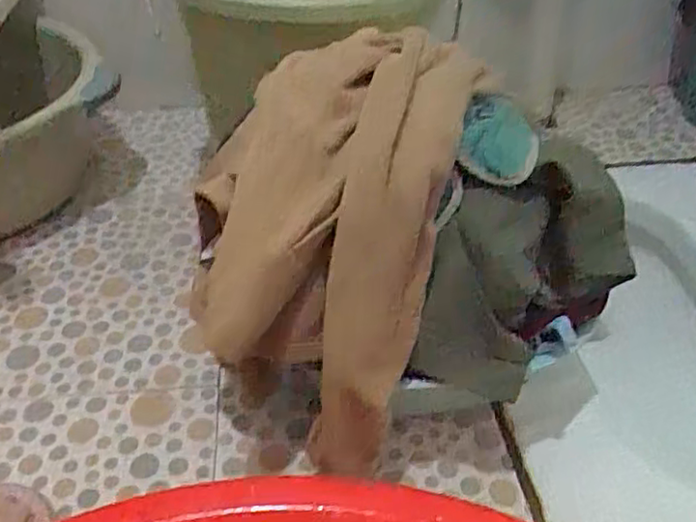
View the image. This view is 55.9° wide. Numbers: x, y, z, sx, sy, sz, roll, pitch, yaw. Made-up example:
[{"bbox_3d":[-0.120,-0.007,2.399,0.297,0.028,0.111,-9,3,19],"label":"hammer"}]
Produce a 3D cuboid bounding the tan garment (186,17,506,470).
[{"bbox_3d":[-0.018,-0.023,0.496,0.197,0.128,0.346,8,82,10],"label":"tan garment"}]

